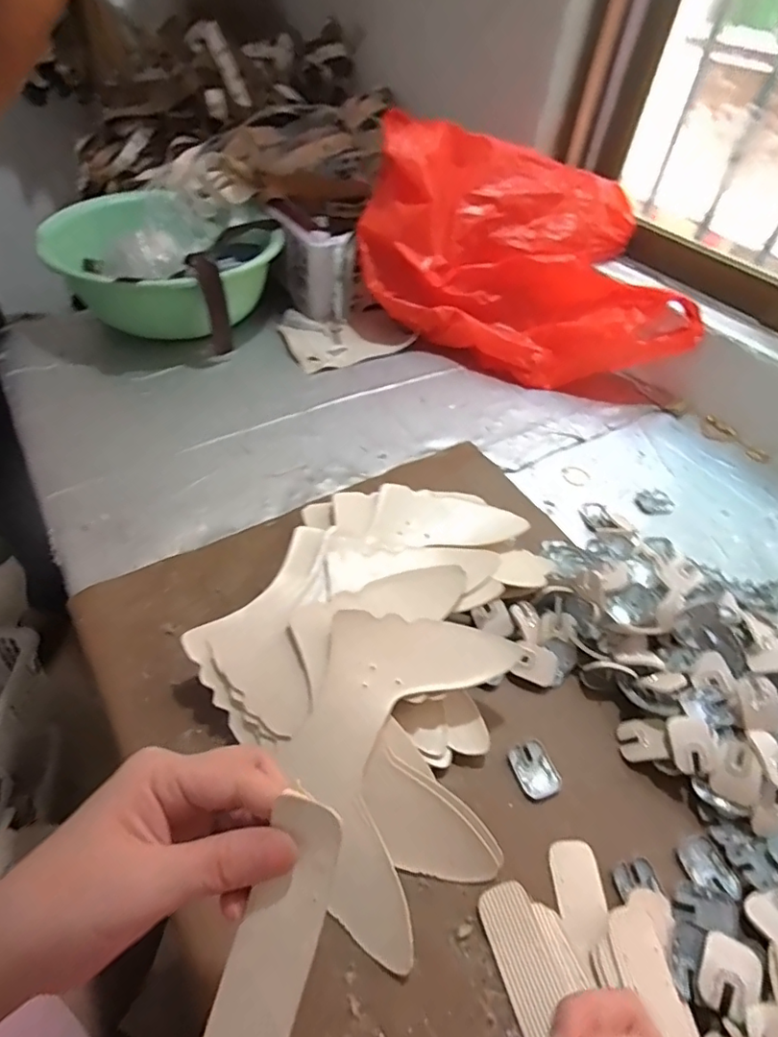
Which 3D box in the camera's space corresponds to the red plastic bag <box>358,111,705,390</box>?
[{"bbox_3d":[0.196,-0.373,0.795,0.465,0.232,0.248,13,46,5],"label":"red plastic bag"}]

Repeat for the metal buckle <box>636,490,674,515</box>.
[{"bbox_3d":[0.309,-0.020,0.645,0.039,0.010,0.035,3,46,-5],"label":"metal buckle"}]

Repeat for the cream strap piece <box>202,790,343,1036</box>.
[{"bbox_3d":[-0.056,0.201,0.215,0.032,0.012,0.178,17,83,11],"label":"cream strap piece"}]

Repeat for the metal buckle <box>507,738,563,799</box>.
[{"bbox_3d":[0.111,0.190,0.419,0.030,0.006,0.039,-14,50,-20],"label":"metal buckle"}]

